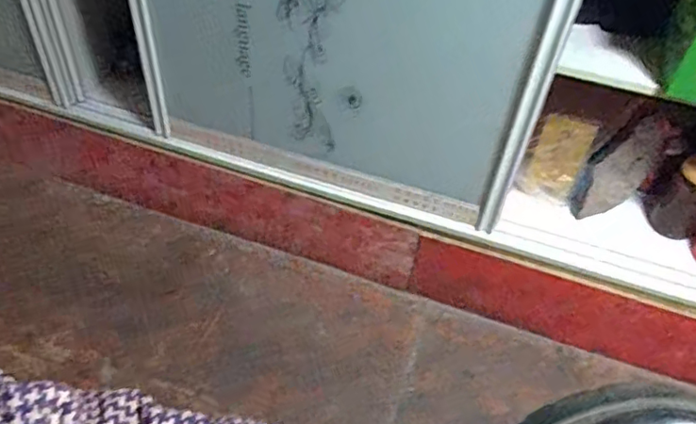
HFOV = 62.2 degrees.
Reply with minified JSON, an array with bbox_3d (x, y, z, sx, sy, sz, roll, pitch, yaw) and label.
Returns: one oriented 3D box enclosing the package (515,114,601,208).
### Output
[{"bbox_3d":[0.454,-0.106,1.278,0.136,0.220,0.036,10,44,4],"label":"package"}]

